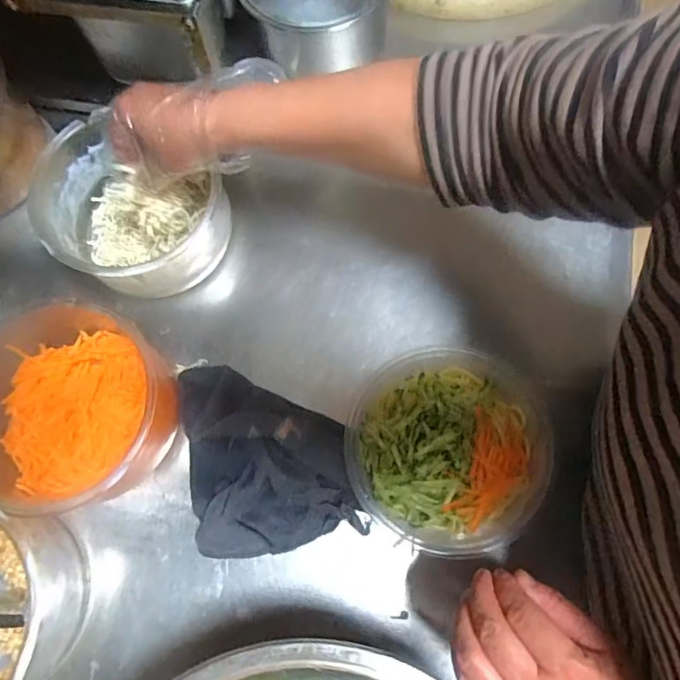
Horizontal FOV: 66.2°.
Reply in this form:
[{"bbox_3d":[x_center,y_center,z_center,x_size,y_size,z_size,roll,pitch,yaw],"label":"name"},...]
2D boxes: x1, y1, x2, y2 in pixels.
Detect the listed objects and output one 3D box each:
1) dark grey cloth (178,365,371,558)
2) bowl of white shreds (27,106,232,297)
[{"bbox_3d":[-0.069,0.098,0.474,0.148,0.049,0.179,-12,74,-2],"label":"dark grey cloth"},{"bbox_3d":[-0.209,-0.120,0.518,0.165,0.092,0.139,27,77,9],"label":"bowl of white shreds"}]

